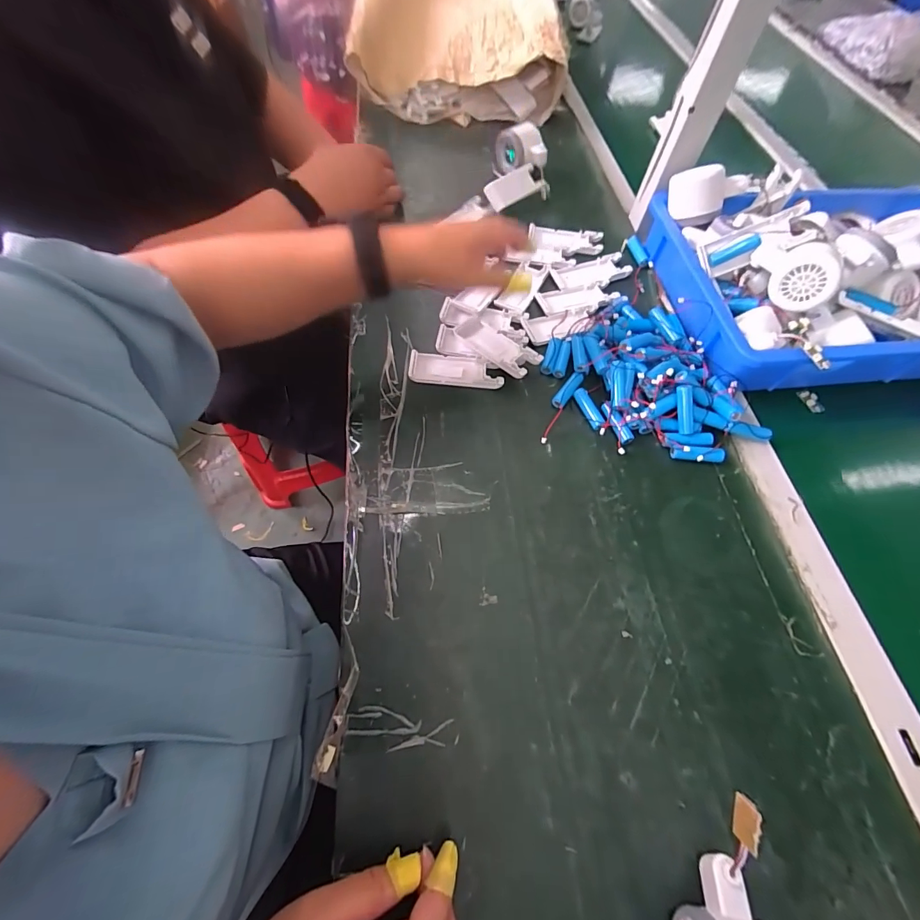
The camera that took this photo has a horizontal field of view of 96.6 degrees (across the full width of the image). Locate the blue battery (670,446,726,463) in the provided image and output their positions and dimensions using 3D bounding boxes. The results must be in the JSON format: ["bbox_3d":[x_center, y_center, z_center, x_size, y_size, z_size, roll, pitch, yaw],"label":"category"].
[{"bbox_3d":[0.246,-0.004,0.424,0.053,0.014,0.014,3,62,-1],"label":"blue battery"}]

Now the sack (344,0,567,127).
[{"bbox_3d":[-0.002,-0.860,0.769,0.356,0.183,0.448,0,62,-2],"label":"sack"}]

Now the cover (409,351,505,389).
[{"bbox_3d":[-0.004,-0.102,0.467,0.104,0.009,0.040,6,62,1],"label":"cover"}]

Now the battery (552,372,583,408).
[{"bbox_3d":[0.121,-0.078,0.459,0.015,0.013,0.049,34,66,15],"label":"battery"}]

